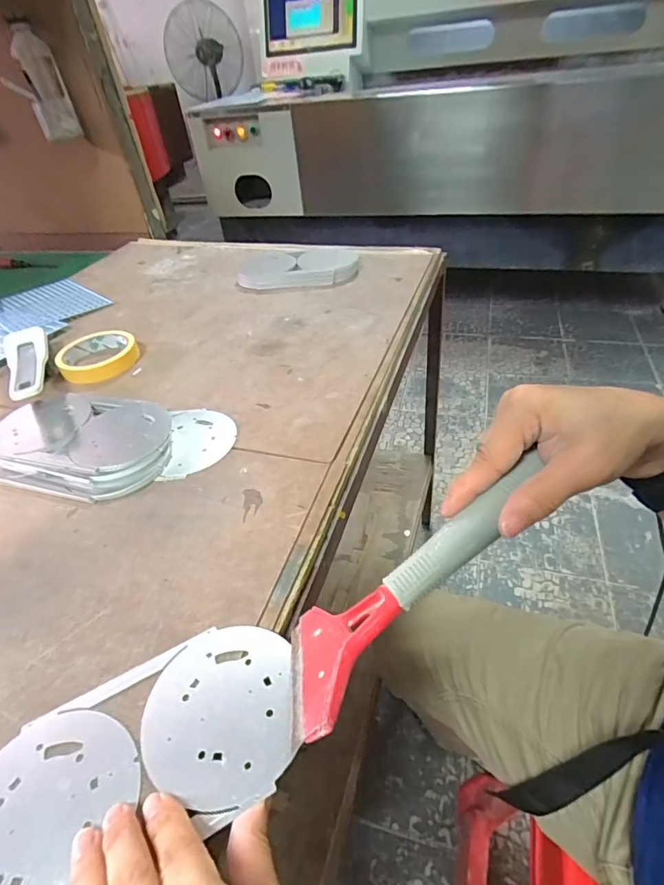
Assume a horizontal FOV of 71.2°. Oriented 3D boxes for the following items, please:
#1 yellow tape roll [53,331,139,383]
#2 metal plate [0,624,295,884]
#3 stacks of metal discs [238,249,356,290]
[{"bbox_3d":[-0.291,-0.110,0.579,0.093,0.020,0.093,-22,43,-17],"label":"yellow tape roll"},{"bbox_3d":[-0.106,0.169,0.252,0.182,0.004,0.098,-22,43,-17],"label":"metal plate"},{"bbox_3d":[-0.057,-0.279,0.743,0.188,0.031,0.098,3,42,13],"label":"stacks of metal discs"}]

